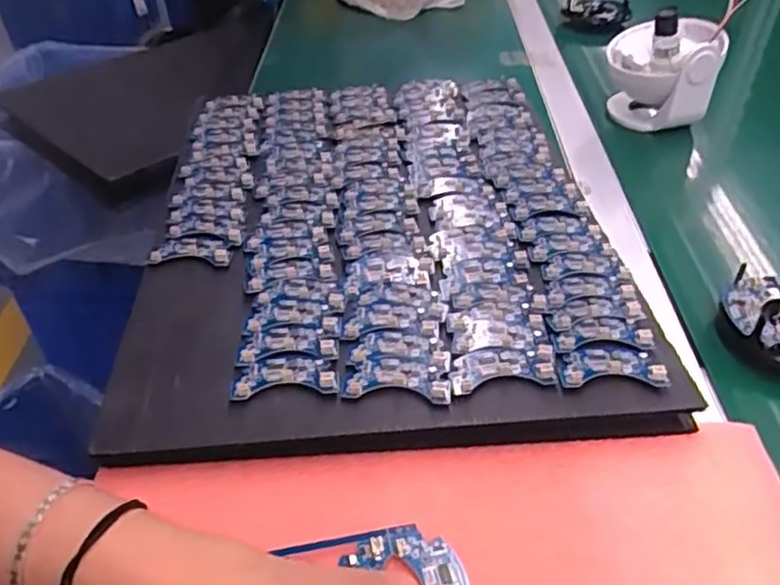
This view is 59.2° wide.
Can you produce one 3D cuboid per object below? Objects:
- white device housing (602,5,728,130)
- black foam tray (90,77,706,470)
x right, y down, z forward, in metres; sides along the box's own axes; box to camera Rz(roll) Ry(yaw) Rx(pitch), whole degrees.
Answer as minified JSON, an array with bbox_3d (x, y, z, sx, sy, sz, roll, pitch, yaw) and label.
[{"bbox_3d":[0.296,-0.245,0.749,0.110,0.110,0.118,14,42,18],"label":"white device housing"},{"bbox_3d":[-0.012,-0.064,0.580,0.358,0.028,0.467,-4,42,-4],"label":"black foam tray"}]

